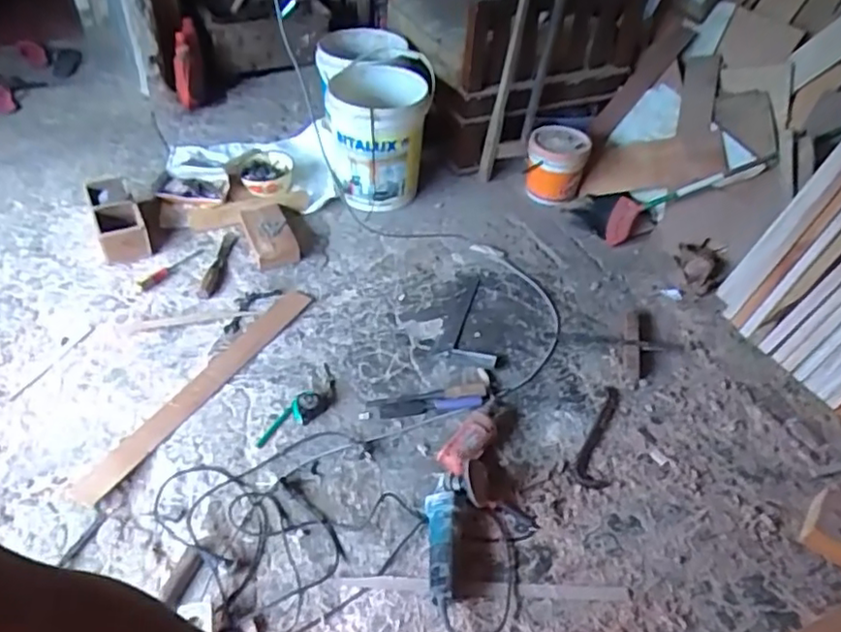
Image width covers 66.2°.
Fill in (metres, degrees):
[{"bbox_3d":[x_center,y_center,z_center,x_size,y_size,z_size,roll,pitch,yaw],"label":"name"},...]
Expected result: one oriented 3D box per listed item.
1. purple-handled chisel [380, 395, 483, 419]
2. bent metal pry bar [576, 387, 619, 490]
[{"bbox_3d":[0.026,0.212,1.522,0.239,0.018,0.043,-3,42,-7],"label":"purple-handled chisel"},{"bbox_3d":[0.422,0.274,1.501,0.073,0.013,0.307,16,43,15],"label":"bent metal pry bar"}]

